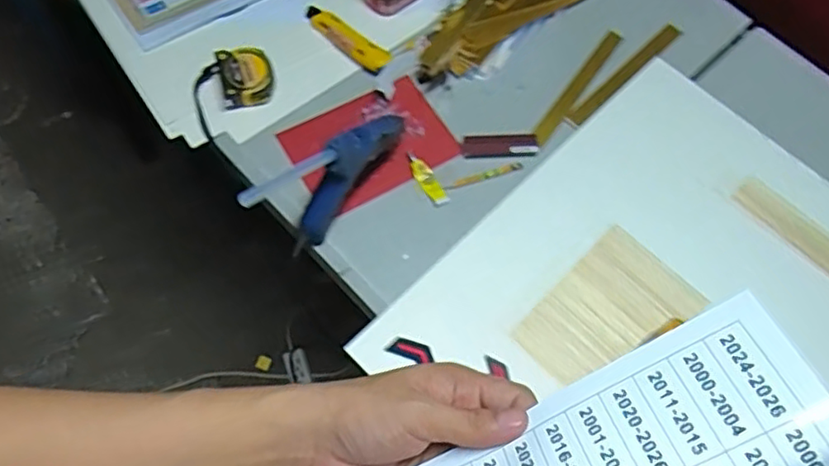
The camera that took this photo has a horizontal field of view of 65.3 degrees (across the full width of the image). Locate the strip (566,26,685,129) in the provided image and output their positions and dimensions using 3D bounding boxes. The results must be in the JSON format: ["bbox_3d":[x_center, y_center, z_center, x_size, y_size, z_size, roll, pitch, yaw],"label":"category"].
[{"bbox_3d":[0.285,-0.214,0.871,0.022,0.010,0.235,43,70,15],"label":"strip"}]

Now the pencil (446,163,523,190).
[{"bbox_3d":[0.085,-0.070,0.794,0.100,0.004,0.011,-15,68,-10],"label":"pencil"}]

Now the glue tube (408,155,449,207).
[{"bbox_3d":[0.015,-0.065,0.783,0.023,0.012,0.072,-33,72,-16],"label":"glue tube"}]

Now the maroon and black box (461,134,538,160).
[{"bbox_3d":[0.107,-0.108,0.806,0.093,0.014,0.028,-1,66,-4],"label":"maroon and black box"}]

